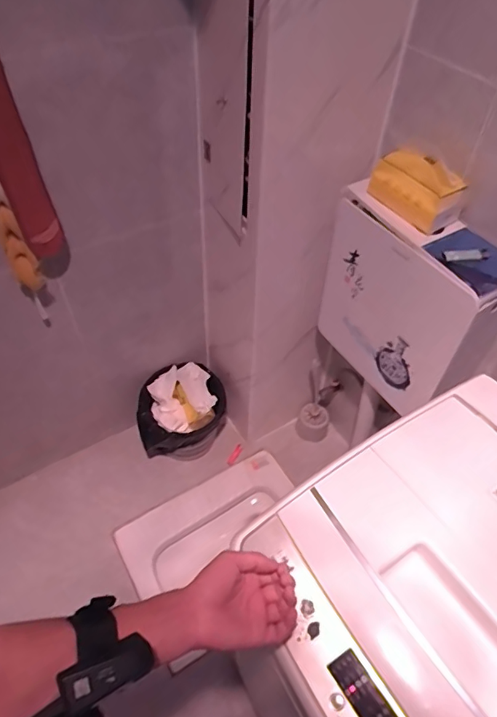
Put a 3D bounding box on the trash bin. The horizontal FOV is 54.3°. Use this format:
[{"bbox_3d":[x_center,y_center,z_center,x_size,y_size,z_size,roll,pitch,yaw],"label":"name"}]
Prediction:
[{"bbox_3d":[-0.214,0.200,1.611,0.273,0.274,0.234,-10,51,-10],"label":"trash bin"}]

